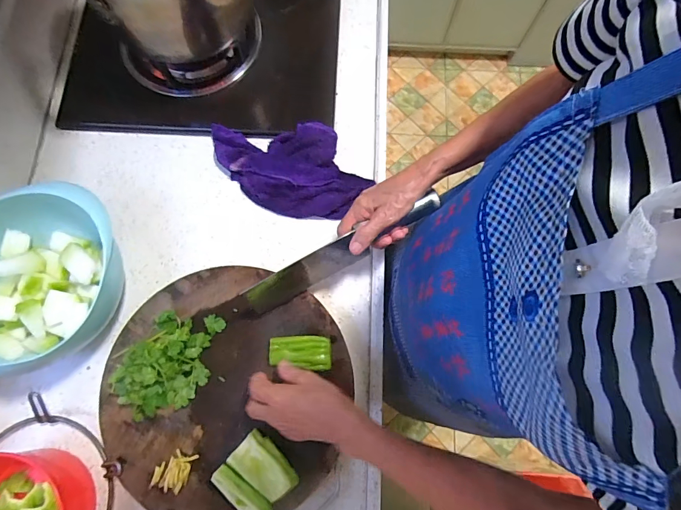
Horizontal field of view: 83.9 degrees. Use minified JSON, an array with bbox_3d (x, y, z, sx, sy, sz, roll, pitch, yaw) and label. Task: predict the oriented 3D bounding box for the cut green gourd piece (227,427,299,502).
[{"bbox_3d":[-0.090,0.254,0.458,0.079,0.029,0.046,40,79,8],"label":"cut green gourd piece"}]

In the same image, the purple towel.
[{"bbox_3d":[-0.077,-0.133,0.580,0.252,0.044,0.142,4,76,0],"label":"purple towel"}]

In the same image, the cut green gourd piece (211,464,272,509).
[{"bbox_3d":[-0.113,0.277,0.441,0.077,0.028,0.032,38,79,8],"label":"cut green gourd piece"}]

